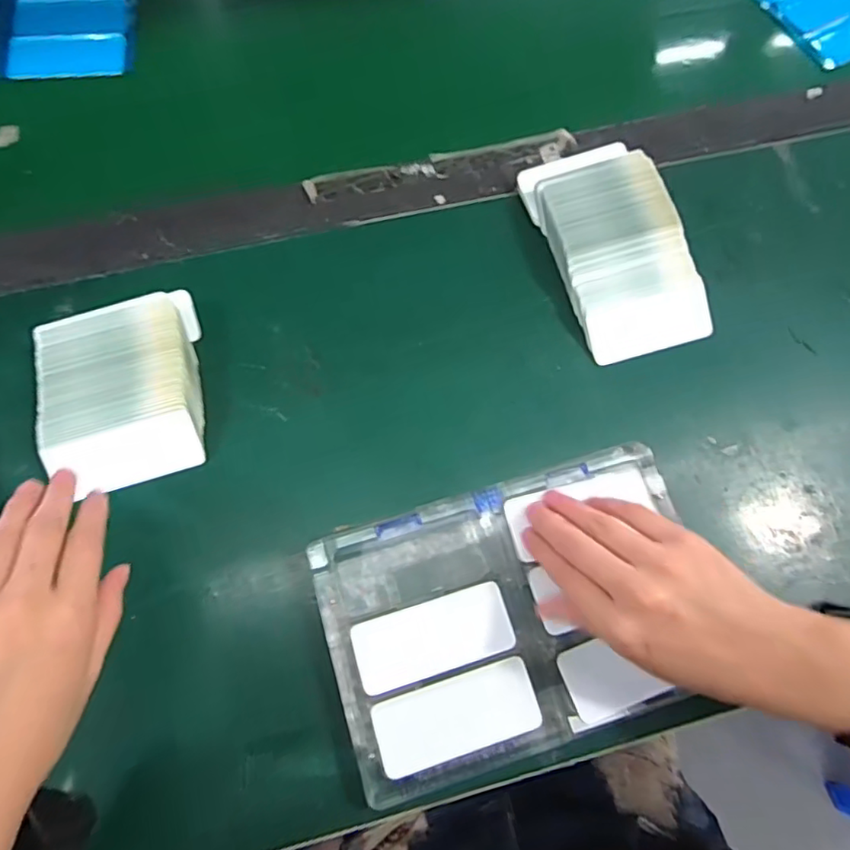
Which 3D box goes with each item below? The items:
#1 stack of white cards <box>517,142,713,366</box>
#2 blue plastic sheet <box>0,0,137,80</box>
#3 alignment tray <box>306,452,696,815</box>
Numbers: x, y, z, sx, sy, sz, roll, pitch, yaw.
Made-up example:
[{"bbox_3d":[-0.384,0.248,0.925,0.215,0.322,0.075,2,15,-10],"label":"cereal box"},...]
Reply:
[{"bbox_3d":[0.128,-0.120,0.384,0.087,0.028,0.150,-15,73,-7],"label":"stack of white cards"},{"bbox_3d":[-0.281,-0.317,0.446,0.107,0.008,0.117,-2,72,-2],"label":"blue plastic sheet"},{"bbox_3d":[0.051,0.102,0.315,0.203,0.018,0.137,-17,73,-7],"label":"alignment tray"}]

